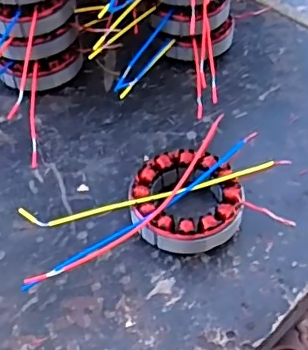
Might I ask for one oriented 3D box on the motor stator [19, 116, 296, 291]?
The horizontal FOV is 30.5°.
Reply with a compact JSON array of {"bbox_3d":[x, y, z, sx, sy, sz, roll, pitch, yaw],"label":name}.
[{"bbox_3d":[-0.001,0.023,0.441,0.201,0.037,0.094,-10,50,-9],"label":"motor stator"}]

